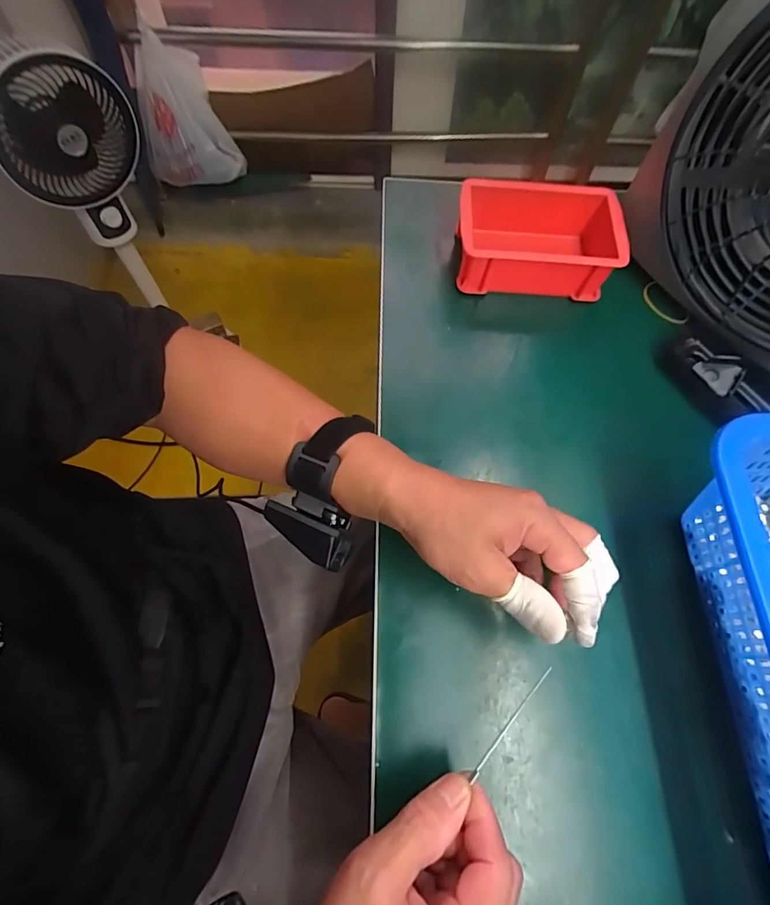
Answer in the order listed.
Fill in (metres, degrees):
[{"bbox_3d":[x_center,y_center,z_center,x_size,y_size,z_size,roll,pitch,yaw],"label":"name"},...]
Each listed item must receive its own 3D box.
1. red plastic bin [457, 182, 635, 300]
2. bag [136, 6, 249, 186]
[{"bbox_3d":[0.145,-0.200,0.440,0.150,0.059,0.095,3,67,-1],"label":"red plastic bin"},{"bbox_3d":[-0.507,-0.828,1.161,0.227,0.287,0.221,-22,69,-11],"label":"bag"}]

